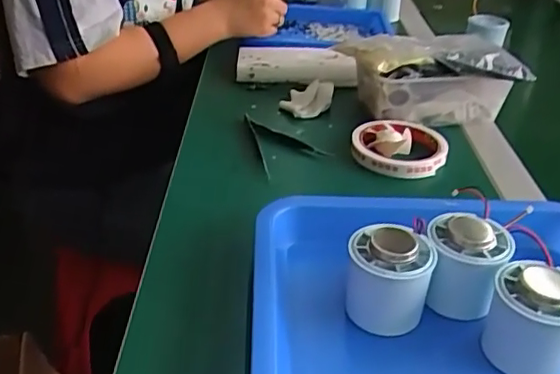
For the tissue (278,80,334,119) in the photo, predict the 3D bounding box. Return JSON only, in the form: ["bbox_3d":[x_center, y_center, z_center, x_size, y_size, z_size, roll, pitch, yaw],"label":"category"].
[{"bbox_3d":[0.031,-0.102,0.676,0.052,0.024,0.061,10,33,9],"label":"tissue"}]

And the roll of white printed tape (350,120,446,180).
[{"bbox_3d":[0.117,-0.039,0.587,0.089,0.020,0.086,9,32,8],"label":"roll of white printed tape"}]

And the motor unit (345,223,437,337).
[{"bbox_3d":[0.071,0.059,0.390,0.054,0.062,0.051,16,34,18],"label":"motor unit"}]

